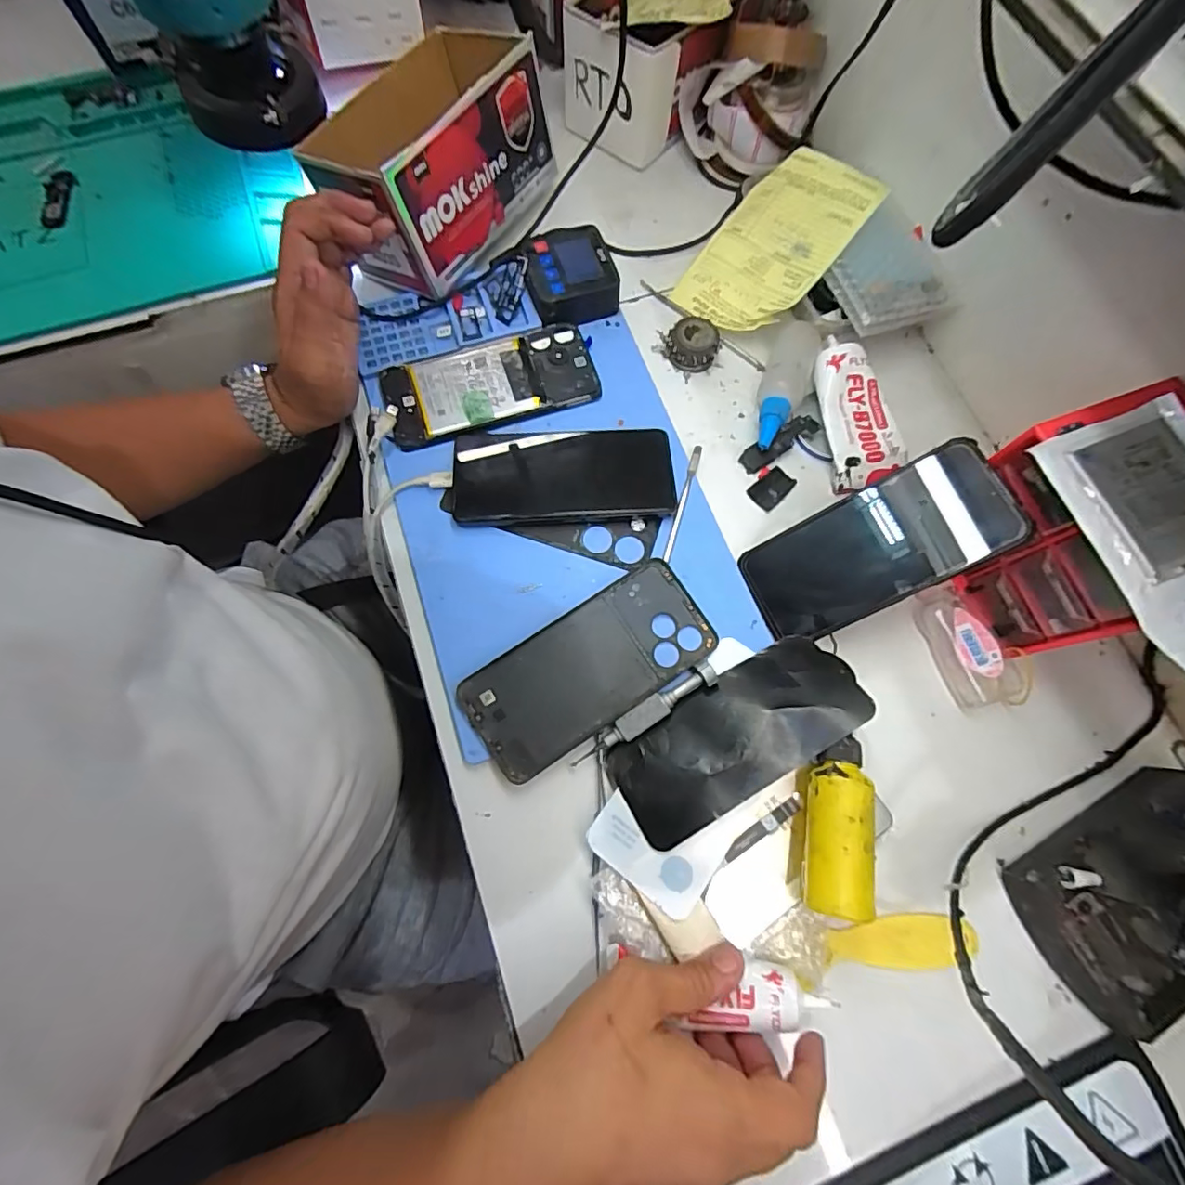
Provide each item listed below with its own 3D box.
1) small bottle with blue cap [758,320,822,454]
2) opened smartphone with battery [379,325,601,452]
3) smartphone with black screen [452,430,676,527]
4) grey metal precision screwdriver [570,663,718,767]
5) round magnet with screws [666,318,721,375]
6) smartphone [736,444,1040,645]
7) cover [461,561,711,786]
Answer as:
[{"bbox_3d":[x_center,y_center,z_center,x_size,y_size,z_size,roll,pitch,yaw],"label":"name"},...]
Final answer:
[{"bbox_3d":[0.152,-0.165,0.429,0.036,0.034,0.109,17,74,3],"label":"small bottle with blue cap"},{"bbox_3d":[-0.080,-0.165,0.426,0.162,0.008,0.073,-17,75,-7],"label":"opened smartphone with battery"},{"bbox_3d":[-0.022,-0.088,0.402,0.161,0.015,0.077,0,74,-2],"label":"smartphone with black screen"},{"bbox_3d":[0.034,0.081,0.353,0.107,0.013,0.016,-31,77,-11],"label":"grey metal precision screwdriver"},{"bbox_3d":[0.084,-0.205,0.450,0.040,0.023,0.037,1,74,-2],"label":"round magnet with screws"},{"bbox_3d":[0.187,-0.030,0.361,0.163,0.006,0.074,-28,75,19],"label":"smartphone"},{"bbox_3d":[-0.001,0.049,0.364,0.168,0.008,0.077,-32,77,-11],"label":"cover"}]

